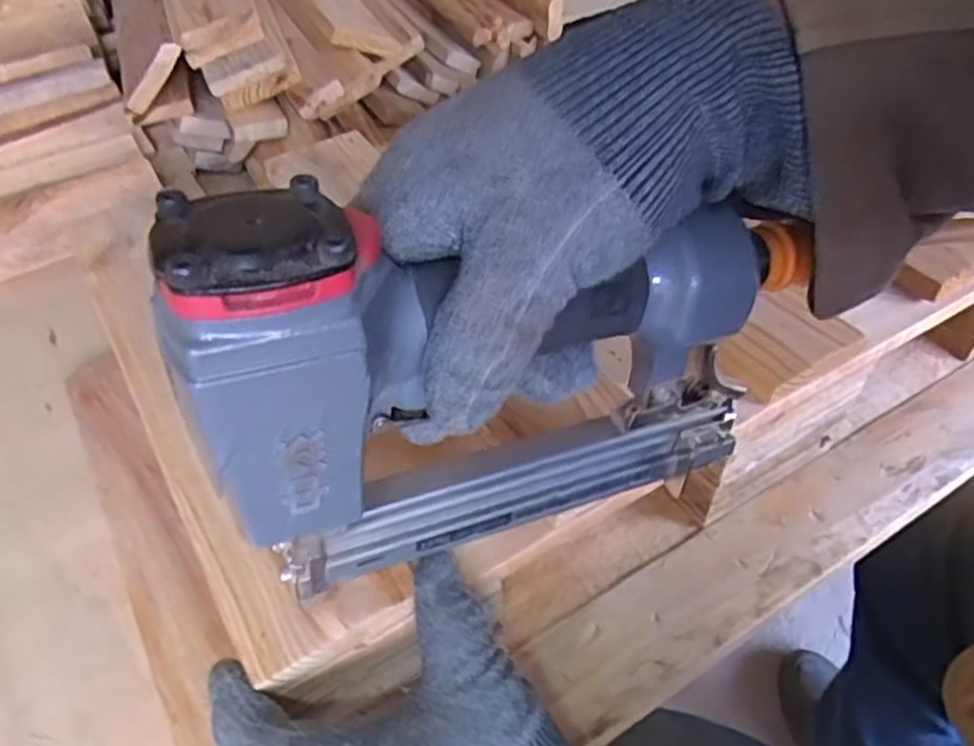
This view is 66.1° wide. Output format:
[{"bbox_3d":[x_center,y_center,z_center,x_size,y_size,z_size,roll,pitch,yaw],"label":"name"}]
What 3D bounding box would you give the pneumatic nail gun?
[{"bbox_3d":[0.018,0.000,0.269,0.215,0.163,0.052,-15,49,-13],"label":"pneumatic nail gun"}]

